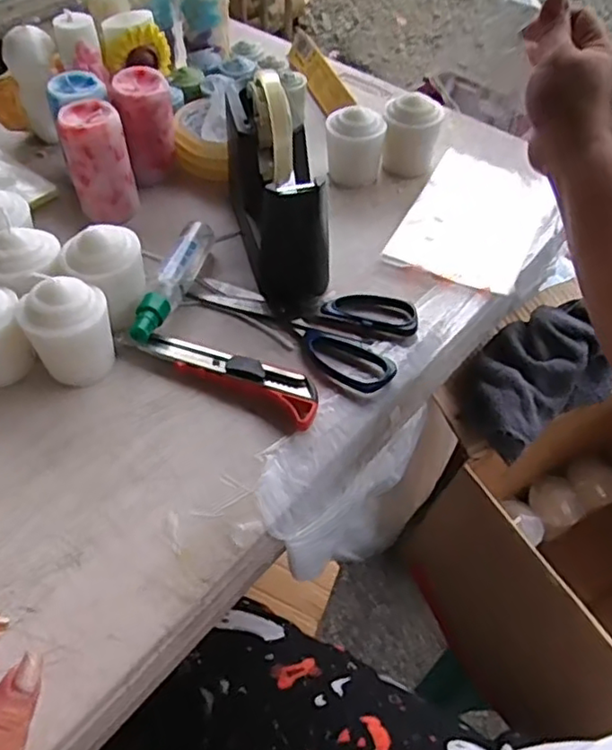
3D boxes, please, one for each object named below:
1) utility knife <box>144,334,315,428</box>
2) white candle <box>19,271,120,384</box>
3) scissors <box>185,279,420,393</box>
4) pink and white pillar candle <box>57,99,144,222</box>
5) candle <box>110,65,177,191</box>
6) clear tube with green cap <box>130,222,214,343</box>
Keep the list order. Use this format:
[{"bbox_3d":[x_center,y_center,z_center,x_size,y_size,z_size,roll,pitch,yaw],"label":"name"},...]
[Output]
[{"bbox_3d":[-0.053,-0.002,0.458,0.141,0.017,0.034,27,55,17],"label":"utility knife"},{"bbox_3d":[-0.166,-0.033,0.445,0.050,0.071,0.048,4,51,0],"label":"white candle"},{"bbox_3d":[-0.009,-0.051,0.501,0.184,0.010,0.092,20,53,13],"label":"scissors"},{"bbox_3d":[-0.182,-0.189,0.559,0.054,0.086,0.053,-11,53,-12],"label":"pink and white pillar candle"},{"bbox_3d":[-0.148,-0.231,0.597,0.052,0.092,0.049,-11,53,-12],"label":"candle"},{"bbox_3d":[-0.106,-0.075,0.511,0.022,0.029,0.136,13,52,7],"label":"clear tube with green cap"}]

